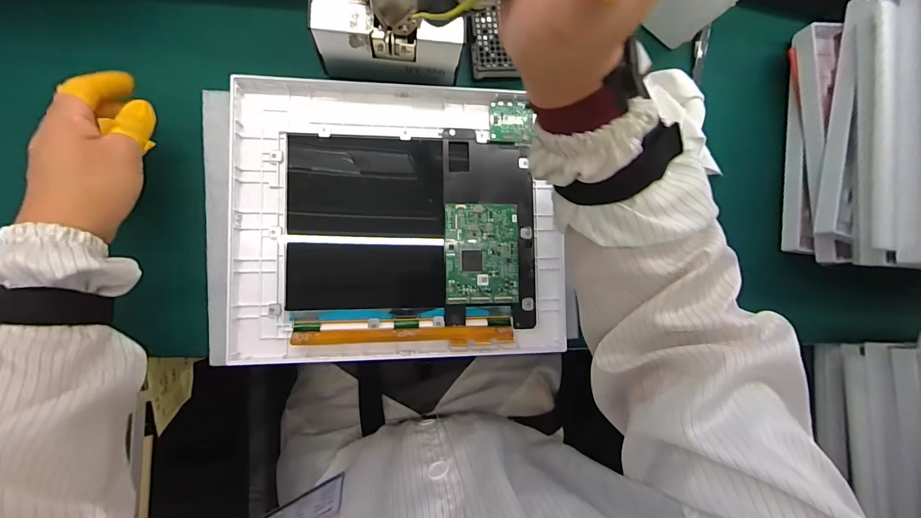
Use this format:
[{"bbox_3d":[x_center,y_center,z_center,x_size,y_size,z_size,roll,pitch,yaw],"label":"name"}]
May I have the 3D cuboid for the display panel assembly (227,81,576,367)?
[{"bbox_3d":[-0.052,-0.037,0.373,0.306,0.023,0.255,0,86,-9],"label":"display panel assembly"}]

